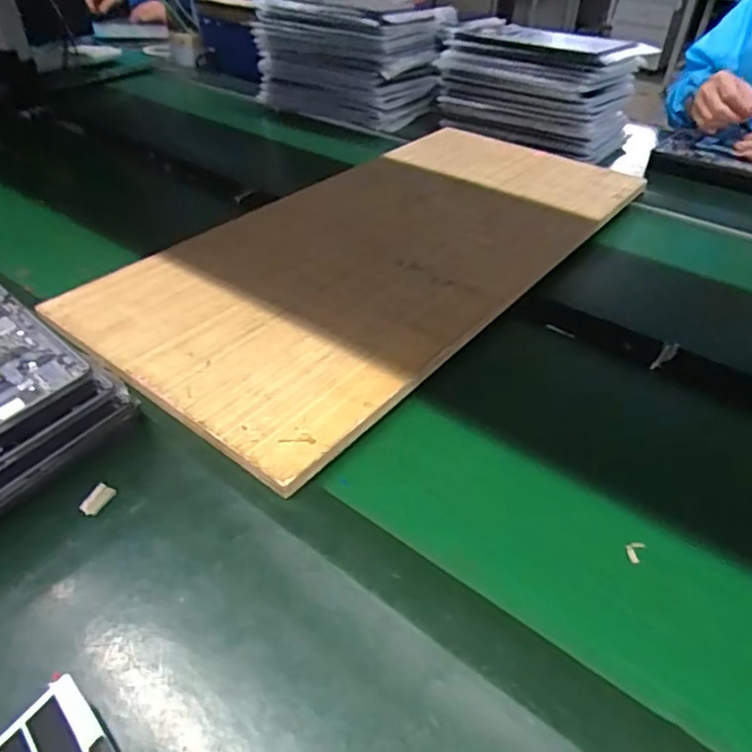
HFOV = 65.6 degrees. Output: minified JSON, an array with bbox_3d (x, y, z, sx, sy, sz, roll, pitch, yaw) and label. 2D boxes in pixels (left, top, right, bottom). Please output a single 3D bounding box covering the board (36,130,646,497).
[{"bbox_3d":[0.021,-0.168,0.680,0.344,0.015,0.687,29,49,29],"label":"board"}]

